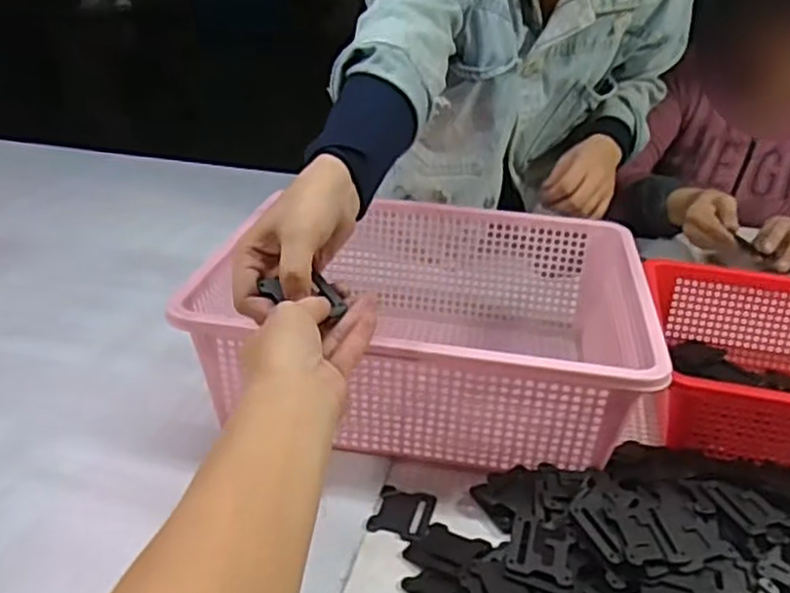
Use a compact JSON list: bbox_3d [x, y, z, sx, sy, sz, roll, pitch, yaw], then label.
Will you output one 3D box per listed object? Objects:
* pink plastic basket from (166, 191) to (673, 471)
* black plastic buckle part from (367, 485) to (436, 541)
[{"bbox_3d":[0.042,0.027,0.690,0.377,0.126,0.306,7,26,7],"label":"pink plastic basket"},{"bbox_3d":[0.006,0.160,0.559,0.043,0.004,0.051,9,27,11],"label":"black plastic buckle part"}]

